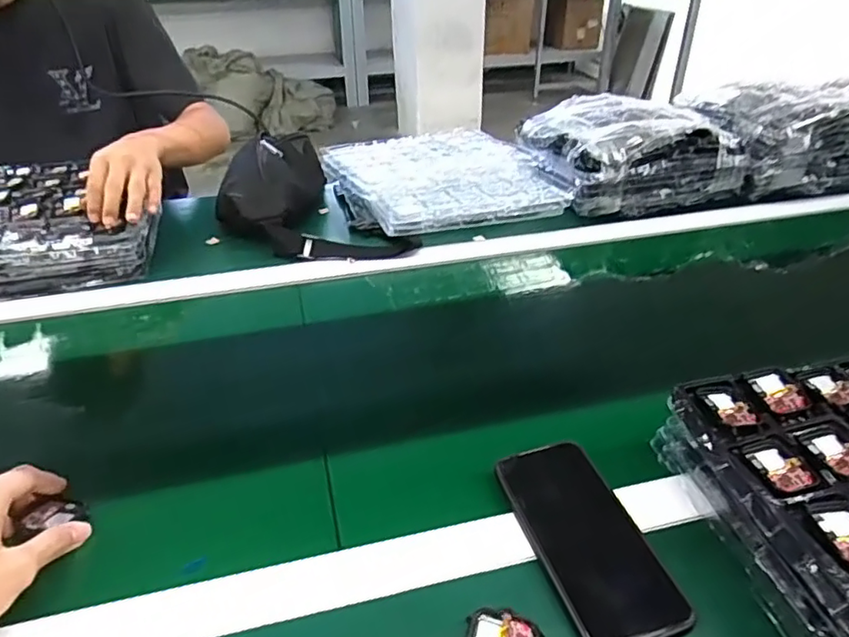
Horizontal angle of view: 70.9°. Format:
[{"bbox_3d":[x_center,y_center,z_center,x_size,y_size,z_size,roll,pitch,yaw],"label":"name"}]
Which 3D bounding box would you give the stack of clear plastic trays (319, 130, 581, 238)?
[{"bbox_3d":[0.025,-0.229,0.954,0.305,0.050,0.349,-12,36,-17],"label":"stack of clear plastic trays"}]

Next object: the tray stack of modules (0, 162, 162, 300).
[{"bbox_3d":[-0.519,-0.132,0.820,0.269,0.081,0.267,-9,35,-13],"label":"tray stack of modules"}]

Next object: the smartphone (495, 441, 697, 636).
[{"bbox_3d":[0.115,0.154,0.429,0.077,0.009,0.158,-10,37,-13],"label":"smartphone"}]

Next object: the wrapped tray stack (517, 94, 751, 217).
[{"bbox_3d":[0.323,-0.291,0.990,0.304,0.105,0.281,-9,35,-13],"label":"wrapped tray stack"}]

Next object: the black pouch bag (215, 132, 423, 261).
[{"bbox_3d":[-0.180,-0.177,0.864,0.197,0.094,0.326,-23,40,-30],"label":"black pouch bag"}]

